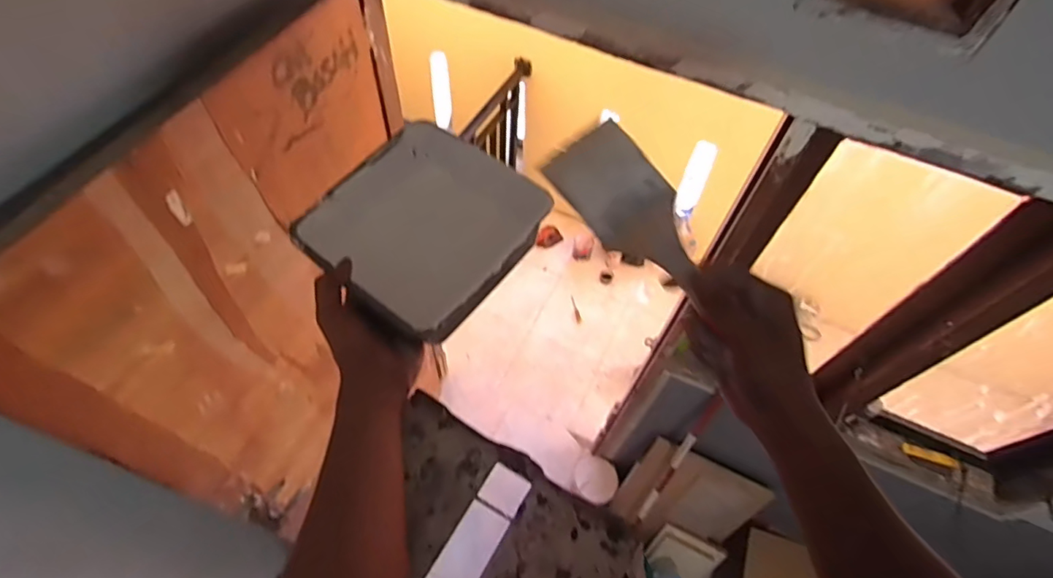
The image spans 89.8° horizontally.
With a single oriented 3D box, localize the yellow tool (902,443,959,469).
[{"bbox_3d":[1.001,0.415,1.310,0.125,0.028,0.022,20,59,10],"label":"yellow tool"}]

